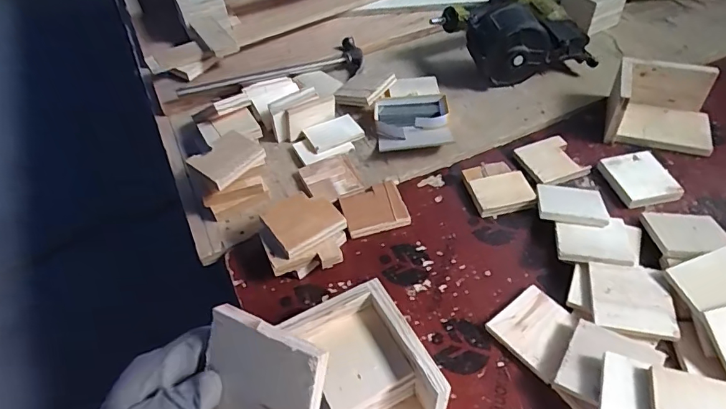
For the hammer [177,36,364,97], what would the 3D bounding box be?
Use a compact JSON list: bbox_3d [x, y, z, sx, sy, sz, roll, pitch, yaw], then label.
[{"bbox_3d":[-0.171,-0.251,0.917,0.358,0.041,0.094,-13,51,-9],"label":"hammer"}]

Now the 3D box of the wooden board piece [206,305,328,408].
[{"bbox_3d":[-0.067,0.122,0.311,0.087,0.091,0.010,13,10,30],"label":"wooden board piece"}]

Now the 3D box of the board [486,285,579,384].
[{"bbox_3d":[0.212,0.149,0.576,0.090,0.015,0.089,-34,53,-24],"label":"board"}]

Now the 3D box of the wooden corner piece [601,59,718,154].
[{"bbox_3d":[0.494,-0.161,0.787,0.159,0.087,0.125,14,52,17],"label":"wooden corner piece"}]

